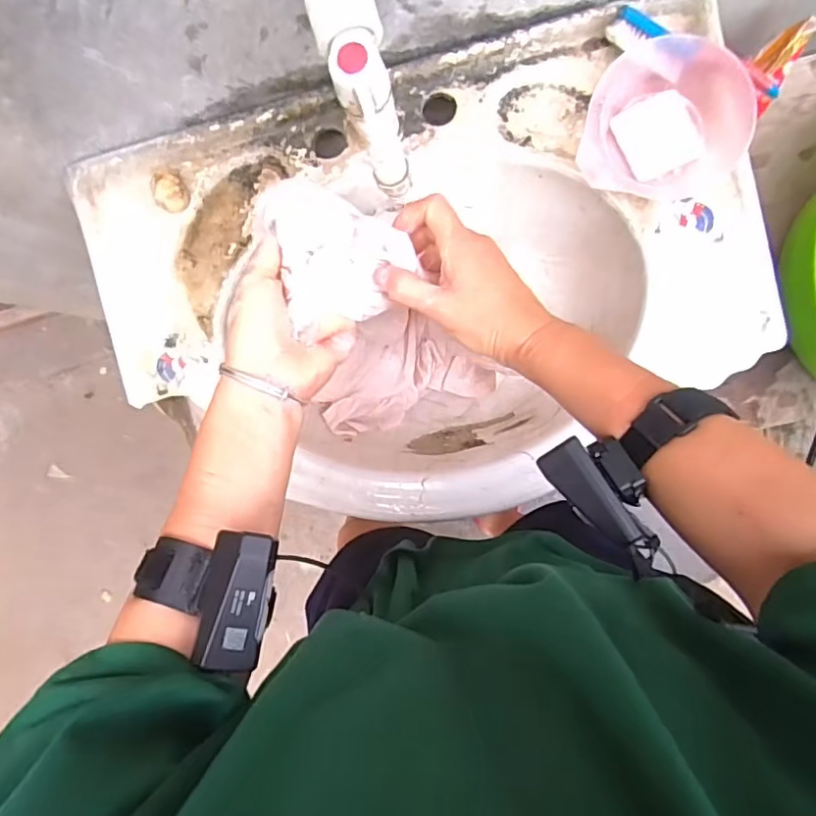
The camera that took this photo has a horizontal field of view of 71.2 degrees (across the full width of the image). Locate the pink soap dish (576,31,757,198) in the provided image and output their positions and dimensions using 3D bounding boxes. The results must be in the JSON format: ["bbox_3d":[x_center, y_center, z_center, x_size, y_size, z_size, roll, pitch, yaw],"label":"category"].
[{"bbox_3d":[0.215,-0.243,0.484,0.133,0.046,0.114,0,92,6],"label":"pink soap dish"}]

